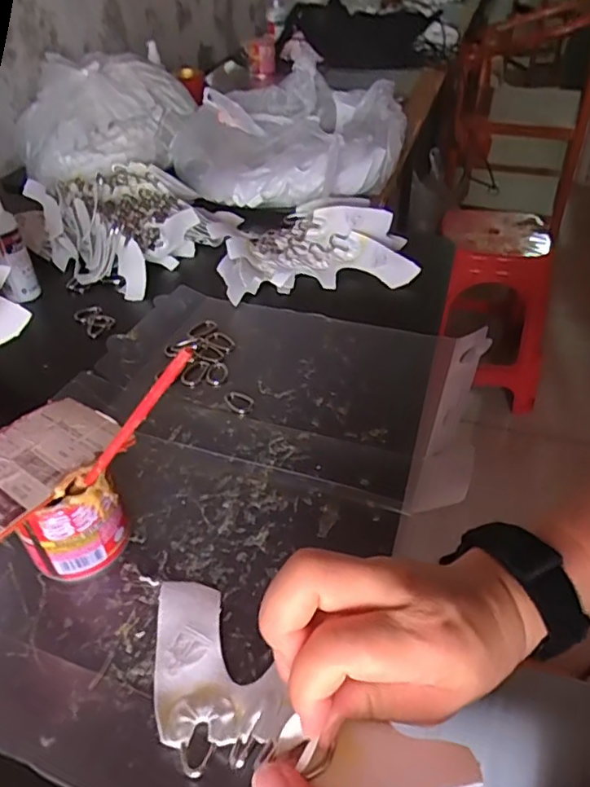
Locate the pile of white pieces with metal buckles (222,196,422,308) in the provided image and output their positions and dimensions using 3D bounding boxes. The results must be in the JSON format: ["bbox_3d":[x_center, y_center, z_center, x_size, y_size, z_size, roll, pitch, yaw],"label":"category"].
[{"bbox_3d":[0.022,-0.175,0.661,0.220,0.046,0.167,-9,41,-7],"label":"pile of white pieces with metal buckles"}]

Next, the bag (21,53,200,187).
[{"bbox_3d":[-0.269,-0.408,0.816,0.245,0.100,0.176,-15,43,-17],"label":"bag"}]

